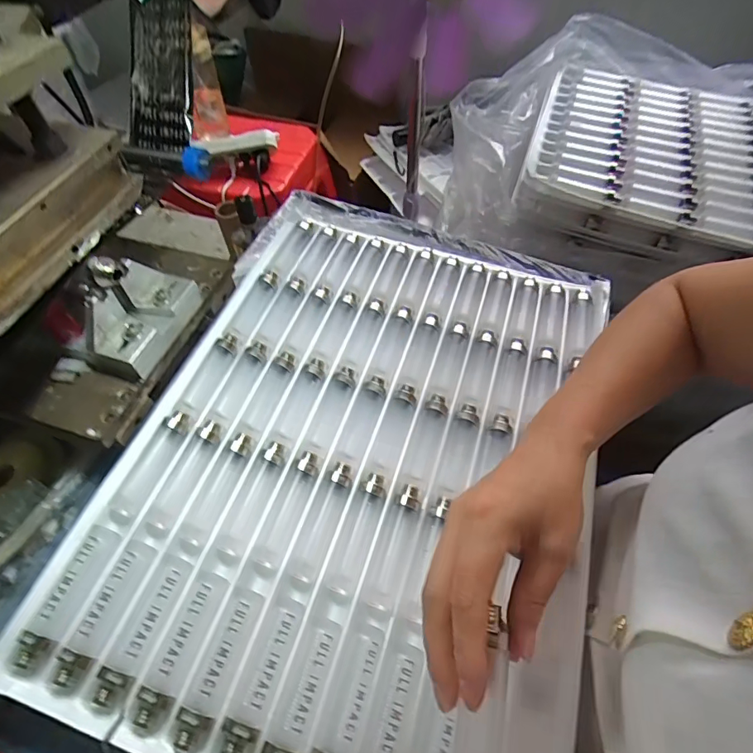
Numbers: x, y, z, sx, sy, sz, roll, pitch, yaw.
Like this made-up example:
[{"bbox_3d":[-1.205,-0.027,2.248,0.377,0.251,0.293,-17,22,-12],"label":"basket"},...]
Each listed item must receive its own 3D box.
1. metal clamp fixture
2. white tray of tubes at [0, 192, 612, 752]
[{"bbox_3d":[-0.185,-0.058,0.365,0.046,0.065,0.087,18,57,12],"label":"metal clamp fixture"},{"bbox_3d":[0.002,0.029,0.391,0.352,0.034,0.498,16,57,11],"label":"white tray of tubes"}]

